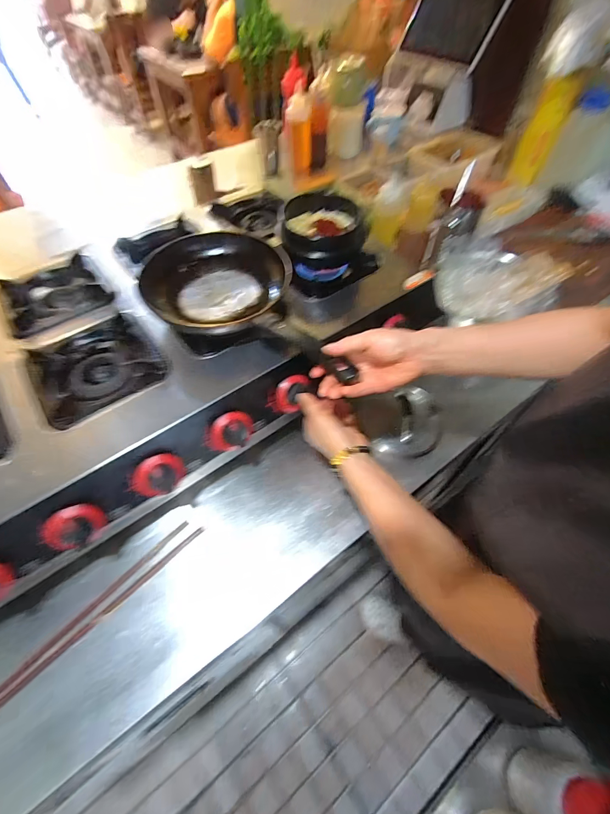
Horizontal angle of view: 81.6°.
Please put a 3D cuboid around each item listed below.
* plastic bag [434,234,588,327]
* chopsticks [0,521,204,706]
[{"bbox_3d":[0.385,-0.271,0.751,0.257,0.086,0.231,-7,55,-5],"label":"plastic bag"},{"bbox_3d":[-0.311,0.302,0.455,0.030,0.011,0.409,38,63,24],"label":"chopsticks"}]

